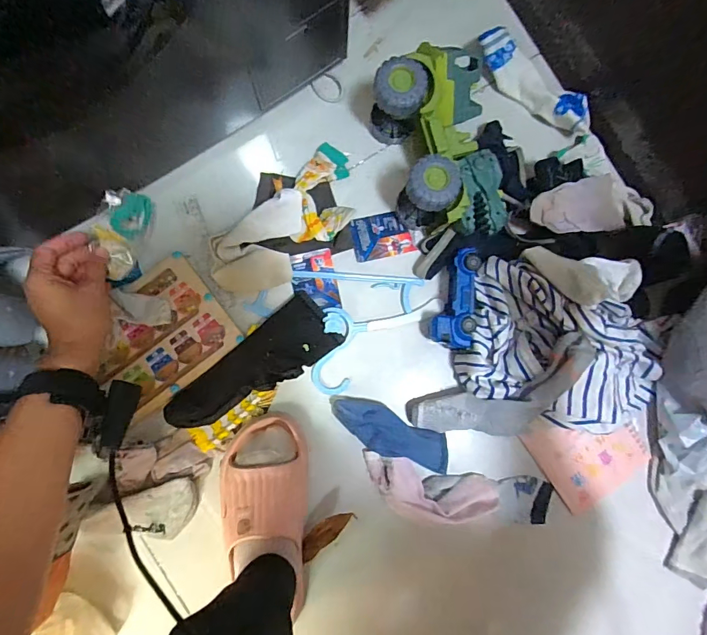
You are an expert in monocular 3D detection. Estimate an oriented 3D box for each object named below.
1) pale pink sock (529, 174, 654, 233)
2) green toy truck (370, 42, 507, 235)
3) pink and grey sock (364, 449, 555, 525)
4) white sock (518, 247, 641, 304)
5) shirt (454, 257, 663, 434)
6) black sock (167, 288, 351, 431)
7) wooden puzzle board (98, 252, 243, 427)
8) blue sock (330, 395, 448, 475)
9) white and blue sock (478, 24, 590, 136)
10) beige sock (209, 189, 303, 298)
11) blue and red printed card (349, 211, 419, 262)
[{"bbox_3d":[0.304,-0.144,0.542,0.170,0.025,0.068,-8,91,-18],"label":"pale pink sock"},{"bbox_3d":[0.109,-0.202,0.523,0.128,0.109,0.218,-16,89,-4],"label":"green toy truck"},{"bbox_3d":[0.137,0.223,0.533,0.242,0.042,0.061,12,87,-3],"label":"pink and grey sock"},{"bbox_3d":[0.276,-0.046,0.512,0.143,0.064,0.063,10,87,-3],"label":"white sock"},{"bbox_3d":[0.274,0.047,0.527,0.265,0.058,0.166,19,87,-2],"label":"shirt"},{"bbox_3d":[-0.125,0.069,0.532,0.223,0.024,0.080,-40,90,-4],"label":"black sock"},{"bbox_3d":[-0.244,0.020,0.534,0.159,0.020,0.140,-37,90,-4],"label":"wooden puzzle board"},{"bbox_3d":[0.043,0.143,0.531,0.151,0.038,0.049,24,87,-2],"label":"blue sock"},{"bbox_3d":[0.241,-0.309,0.570,0.183,0.037,0.060,44,86,-1],"label":"white and blue sock"},{"bbox_3d":[-0.113,-0.085,0.534,0.138,0.044,0.095,-27,90,-4],"label":"beige sock"},{"bbox_3d":[0.038,-0.109,0.567,0.078,0.008,0.059,-12,89,-4],"label":"blue and red printed card"}]

